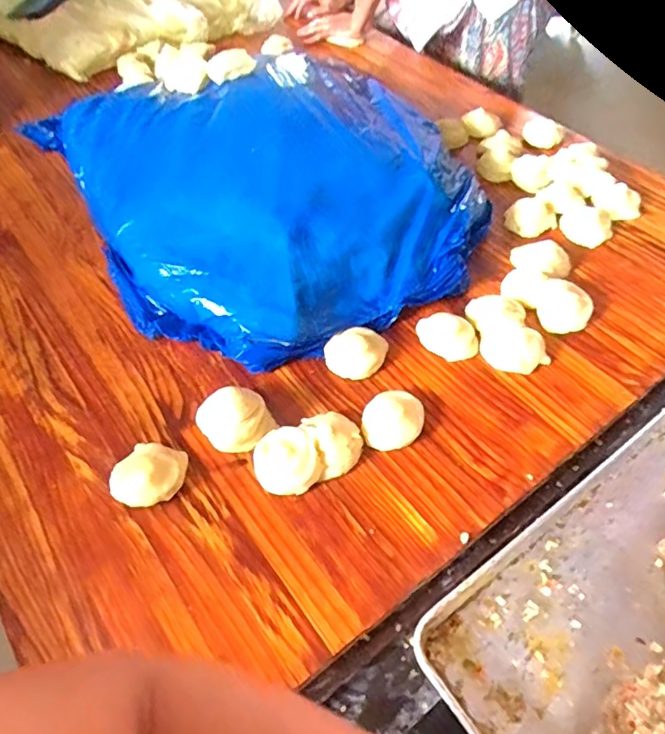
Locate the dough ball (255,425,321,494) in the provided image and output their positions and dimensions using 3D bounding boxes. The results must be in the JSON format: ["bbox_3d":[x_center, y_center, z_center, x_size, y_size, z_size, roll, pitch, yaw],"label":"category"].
[{"bbox_3d":[-0.056,0.109,0.662,0.076,0.037,0.081,0,56,0],"label":"dough ball"}]

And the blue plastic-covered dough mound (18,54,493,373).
[{"bbox_3d":[-0.111,-0.341,0.940,0.614,0.109,0.724,-21,59,-14],"label":"blue plastic-covered dough mound"}]

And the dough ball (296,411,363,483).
[{"bbox_3d":[0.002,0.088,0.677,0.066,0.036,0.082,-20,58,-13],"label":"dough ball"}]

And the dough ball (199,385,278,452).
[{"bbox_3d":[-0.122,0.066,0.691,0.078,0.052,0.084,0,56,0],"label":"dough ball"}]

